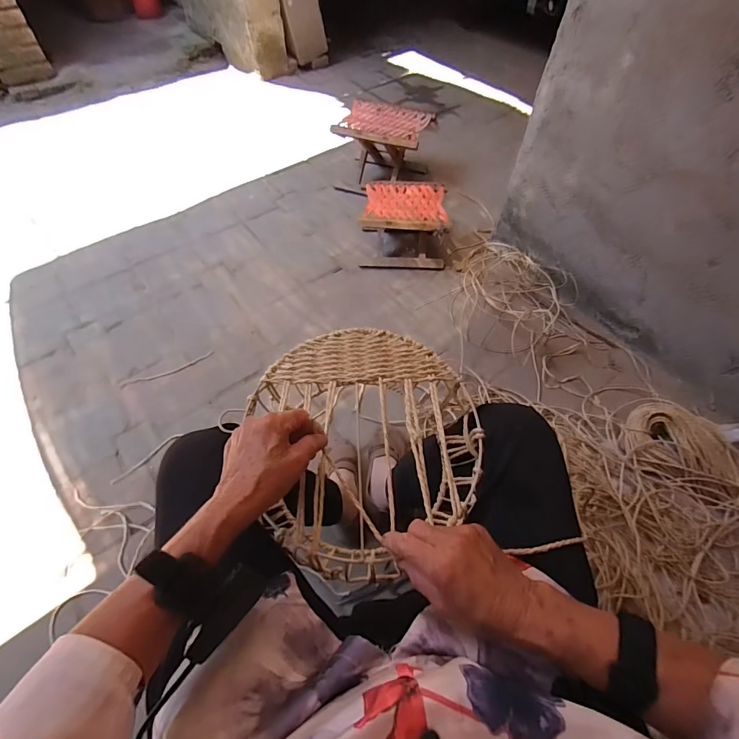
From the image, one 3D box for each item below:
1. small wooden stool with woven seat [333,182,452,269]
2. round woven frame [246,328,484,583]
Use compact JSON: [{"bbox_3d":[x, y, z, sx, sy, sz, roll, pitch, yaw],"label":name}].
[{"bbox_3d":[0.110,-0.481,1.328,0.297,0.188,0.231,6,57,3],"label":"small wooden stool with woven seat"},{"bbox_3d":[0.001,0.077,0.469,0.257,0.030,0.293,-13,56,-9],"label":"round woven frame"}]

